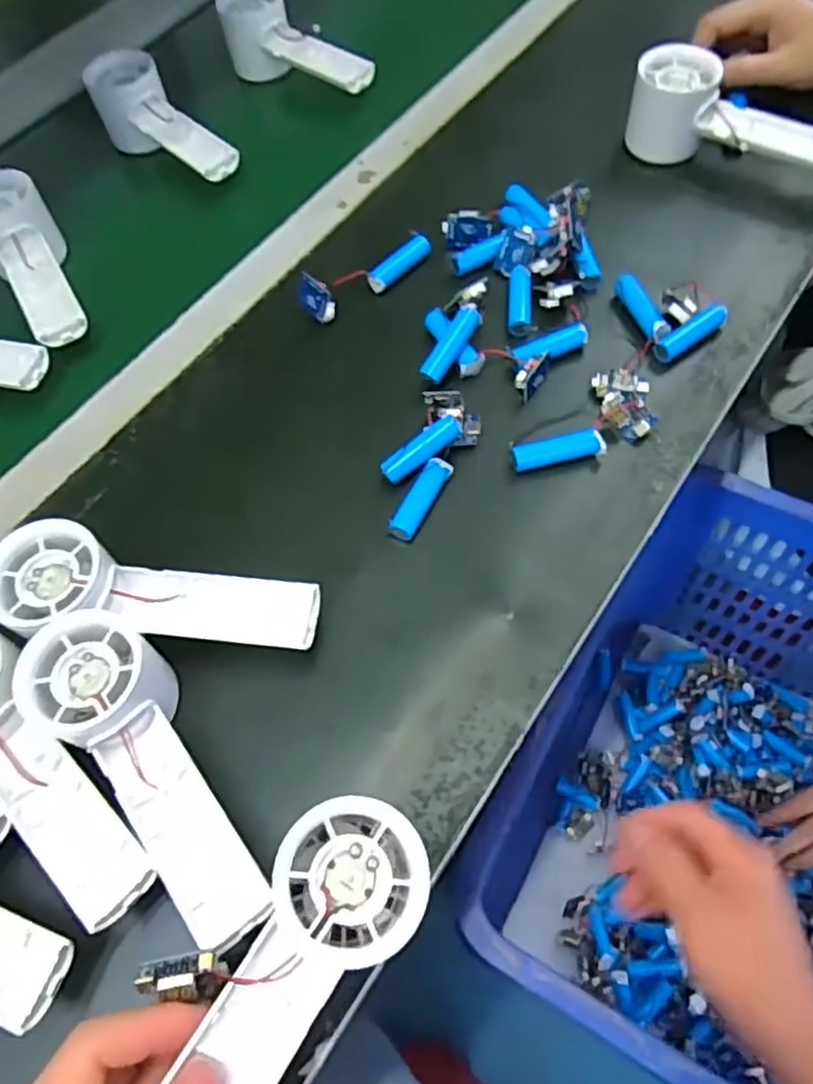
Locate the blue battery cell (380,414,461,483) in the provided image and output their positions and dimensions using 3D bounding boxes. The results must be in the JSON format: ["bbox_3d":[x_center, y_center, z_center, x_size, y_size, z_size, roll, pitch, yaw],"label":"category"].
[{"bbox_3d":[0.009,-0.054,0.417,0.050,0.011,0.014,-37,61,6],"label":"blue battery cell"}]

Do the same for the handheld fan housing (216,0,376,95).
[{"bbox_3d":[-0.094,-0.428,0.625,0.162,0.062,0.061,32,69,19],"label":"handheld fan housing"}]

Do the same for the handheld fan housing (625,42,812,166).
[{"bbox_3d":[0.235,-0.294,0.515,0.157,0.061,0.052,29,68,18],"label":"handheld fan housing"}]

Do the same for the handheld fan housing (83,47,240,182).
[{"bbox_3d":[-0.196,-0.337,0.579,0.055,0.052,0.154,-38,66,-16],"label":"handheld fan housing"}]

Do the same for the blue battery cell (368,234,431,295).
[{"bbox_3d":[-0.005,-0.194,0.504,0.015,0.018,0.053,38,70,21],"label":"blue battery cell"}]

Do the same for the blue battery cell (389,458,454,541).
[{"bbox_3d":[0.008,-0.025,0.408,0.014,0.015,0.049,28,67,17],"label":"blue battery cell"}]

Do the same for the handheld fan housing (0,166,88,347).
[{"bbox_3d":[-0.266,-0.200,0.505,0.058,0.047,0.162,-29,64,-11],"label":"handheld fan housing"}]

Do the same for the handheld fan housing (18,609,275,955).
[{"bbox_3d":[-0.118,0.105,0.332,0.059,0.052,0.160,-33,79,-15],"label":"handheld fan housing"}]

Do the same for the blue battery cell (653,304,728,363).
[{"bbox_3d":[0.178,-0.131,0.452,0.052,0.015,0.012,-31,64,-13],"label":"blue battery cell"}]

